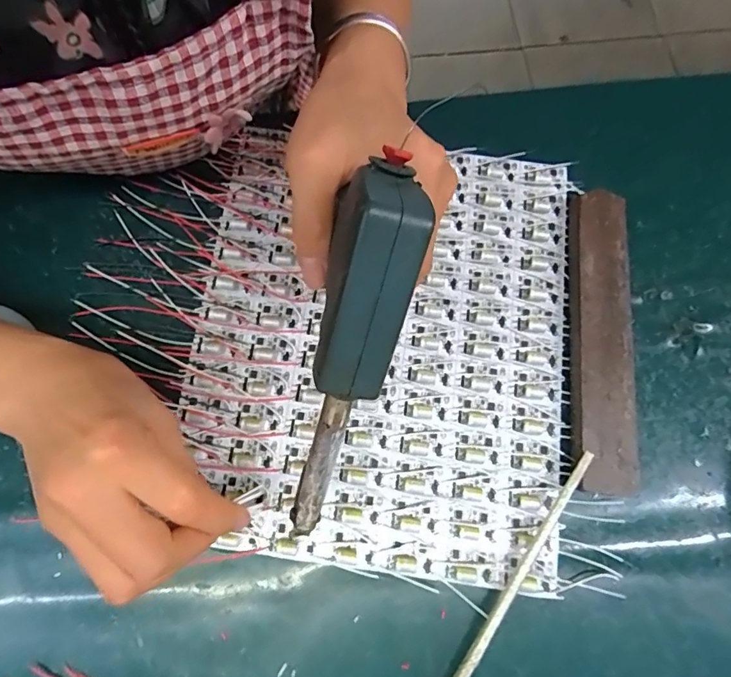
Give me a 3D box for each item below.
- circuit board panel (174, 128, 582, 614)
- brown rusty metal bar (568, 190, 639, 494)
[{"bbox_3d":[0.011,-0.001,0.308,0.248,0.011,0.282,7,74,1],"label":"circuit board panel"},{"bbox_3d":[0.154,-0.003,0.308,0.035,0.021,0.198,5,74,0],"label":"brown rusty metal bar"}]

